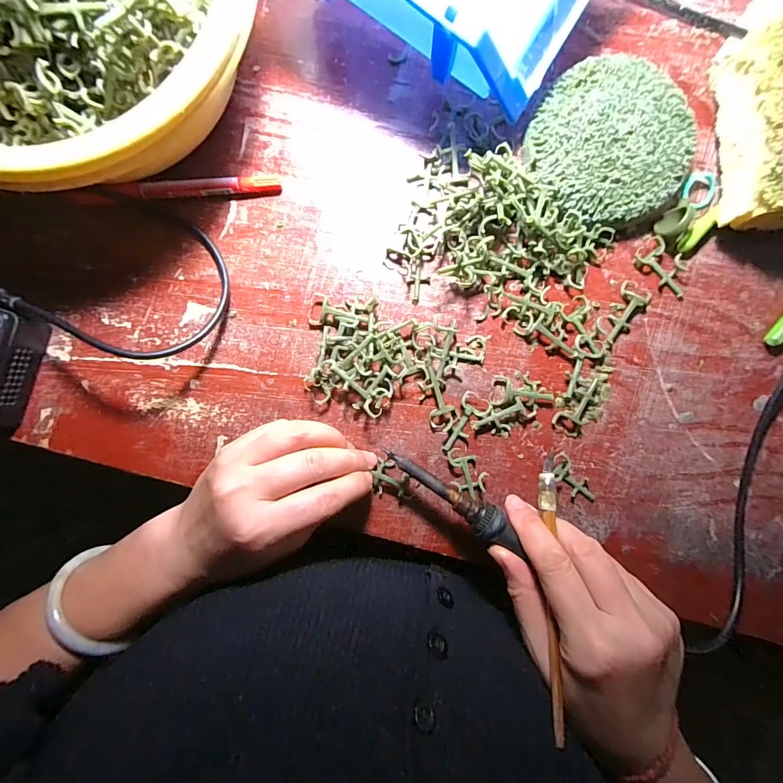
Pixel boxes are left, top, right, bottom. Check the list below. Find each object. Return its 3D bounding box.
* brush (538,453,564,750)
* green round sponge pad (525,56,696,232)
[{"bbox_3d":[0.094,0.114,0.235,0.010,0.007,0.152,4,73,0],"label":"brush"},{"bbox_3d":[0.142,-0.160,0.265,0.094,0.024,0.101,-44,91,1],"label":"green round sponge pad"}]

